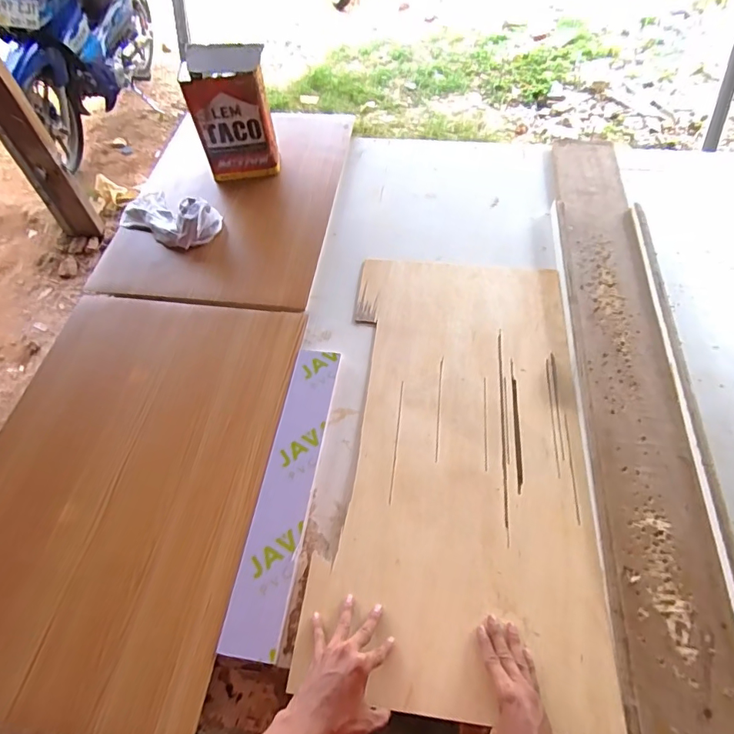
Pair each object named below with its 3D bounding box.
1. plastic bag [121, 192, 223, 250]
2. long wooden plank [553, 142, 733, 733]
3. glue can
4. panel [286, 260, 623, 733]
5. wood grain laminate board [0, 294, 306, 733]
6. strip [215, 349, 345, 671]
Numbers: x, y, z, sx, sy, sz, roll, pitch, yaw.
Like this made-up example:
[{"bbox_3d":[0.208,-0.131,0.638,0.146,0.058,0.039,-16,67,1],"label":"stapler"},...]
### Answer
[{"bbox_3d":[-0.473,-0.356,1.072,0.269,0.078,0.132,32,62,21],"label":"plastic bag"},{"bbox_3d":[0.464,-0.009,0.822,0.183,0.026,1.305,7,57,6],"label":"long wooden plank"},{"bbox_3d":[-0.307,-0.576,1.092,0.172,0.278,0.093,-4,55,-1],"label":"glue can"},{"bbox_3d":[0.154,0.104,0.791,0.399,0.016,0.783,3,54,8],"label":"panel"},{"bbox_3d":[-0.404,0.159,0.757,0.465,0.018,0.666,4,57,9],"label":"wood grain laminate board"},{"bbox_3d":[-0.122,0.176,0.736,0.077,0.011,0.482,6,56,6],"label":"strip"}]

